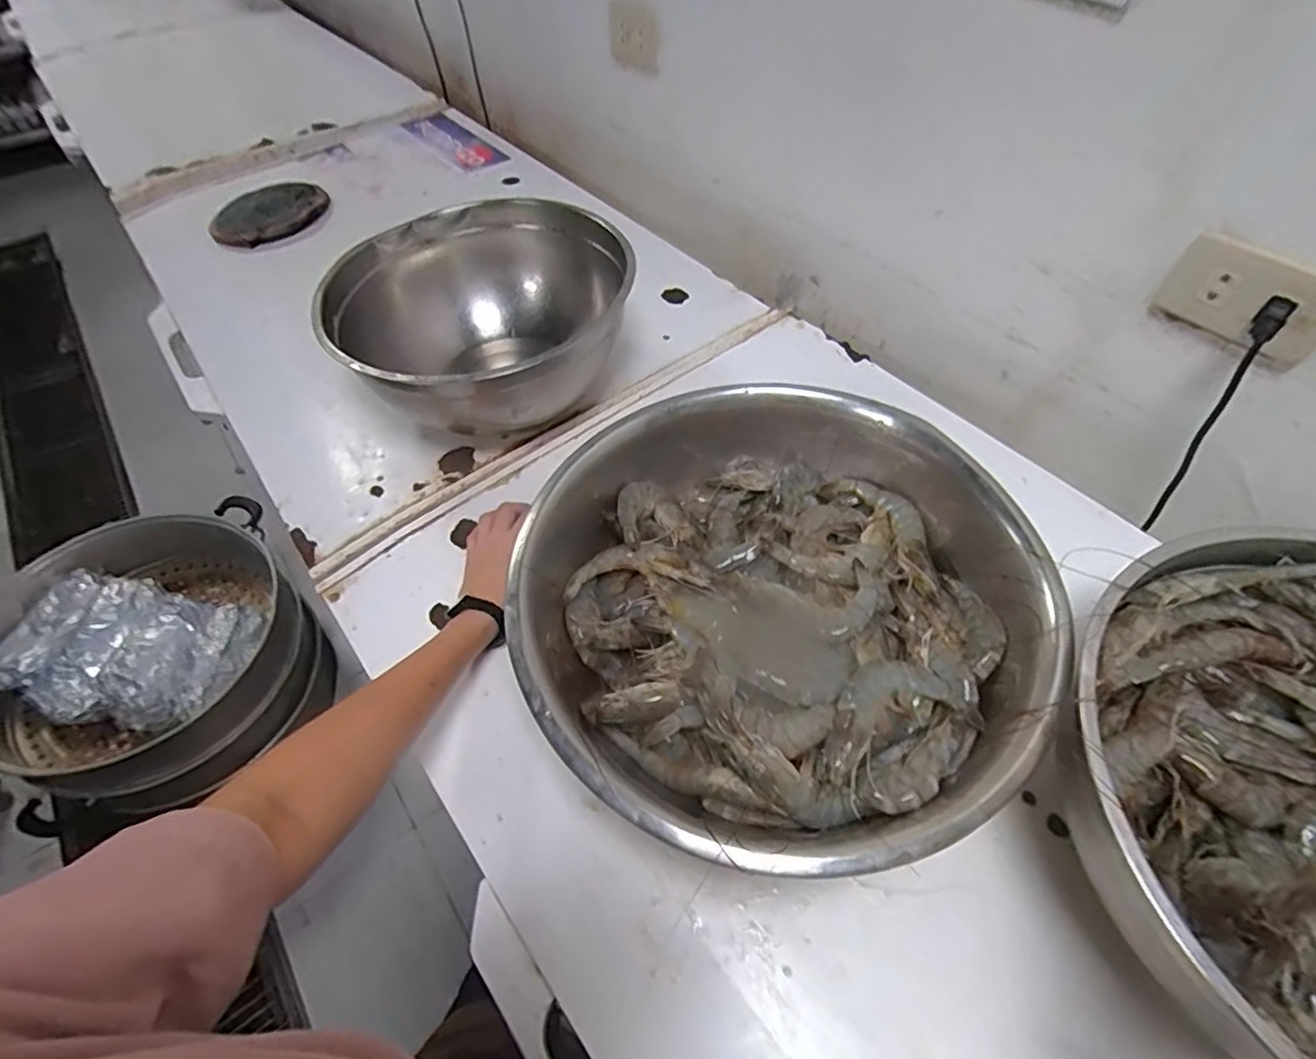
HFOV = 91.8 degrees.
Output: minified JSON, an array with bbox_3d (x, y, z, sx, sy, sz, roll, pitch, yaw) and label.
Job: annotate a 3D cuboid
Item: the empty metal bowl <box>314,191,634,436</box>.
[{"bbox_3d":[-0.183,-0.226,0.720,0.307,0.138,0.320,0,52,0],"label":"empty metal bowl"}]

